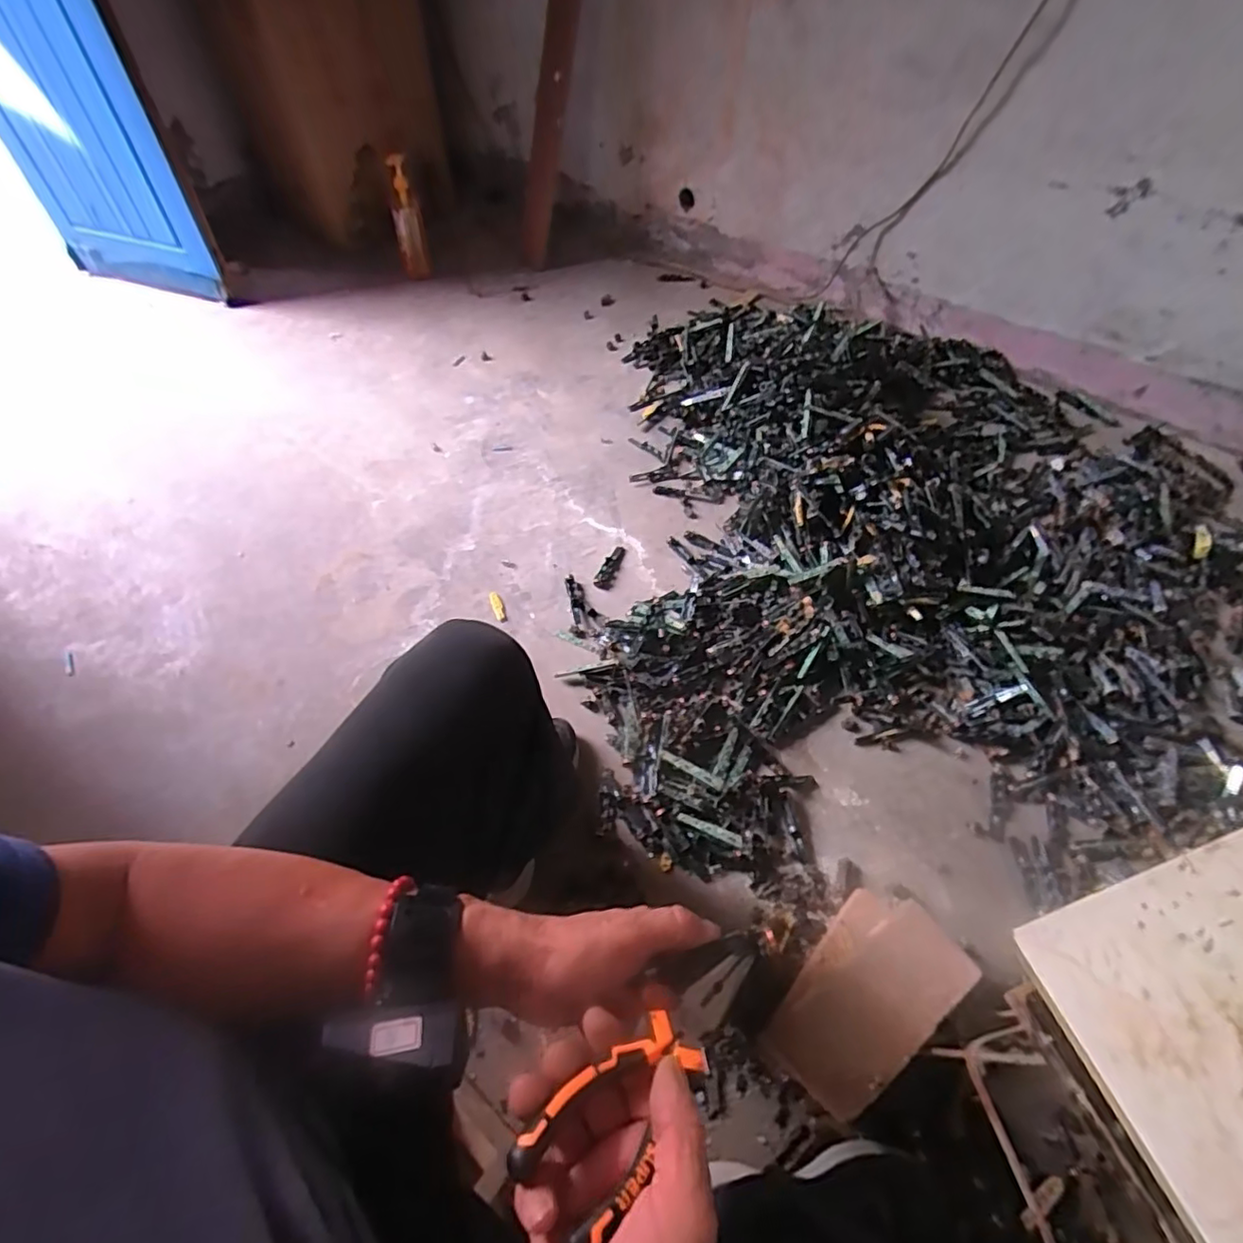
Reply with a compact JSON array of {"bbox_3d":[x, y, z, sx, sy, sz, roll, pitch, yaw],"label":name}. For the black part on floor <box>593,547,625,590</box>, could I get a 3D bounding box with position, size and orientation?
[{"bbox_3d":[-0.019,-0.103,1.118,0.034,0.012,0.106,18,58,13],"label":"black part on floor"}]

